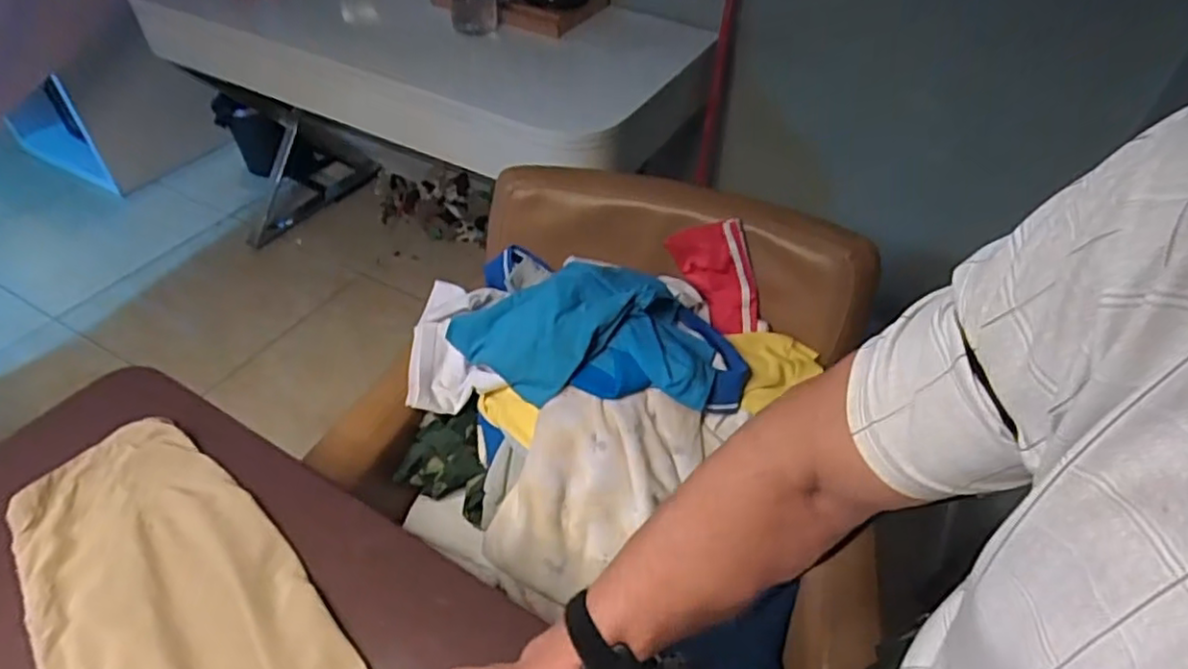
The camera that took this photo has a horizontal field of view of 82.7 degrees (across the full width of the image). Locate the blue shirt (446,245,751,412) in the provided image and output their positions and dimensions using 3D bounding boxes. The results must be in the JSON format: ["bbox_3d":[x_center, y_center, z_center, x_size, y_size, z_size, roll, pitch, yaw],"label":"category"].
[{"bbox_3d":[0.002,-0.011,0.924,0.402,0.100,0.244,18,46,14],"label":"blue shirt"}]

